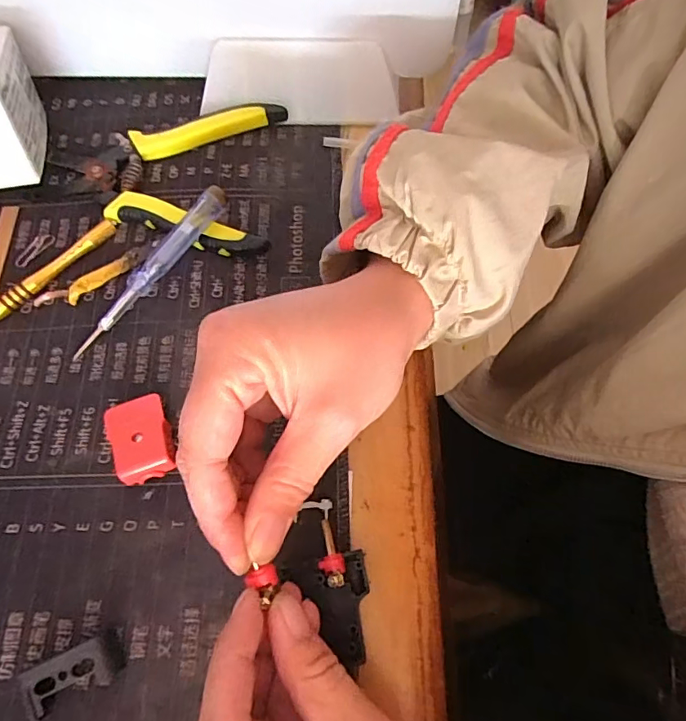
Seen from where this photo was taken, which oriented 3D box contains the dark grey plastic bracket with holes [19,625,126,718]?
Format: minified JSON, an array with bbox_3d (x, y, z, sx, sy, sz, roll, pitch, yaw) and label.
[{"bbox_3d":[-0.114,0.133,0.212,0.038,0.013,0.019,-26,68,-9],"label":"dark grey plastic bracket with holes"}]

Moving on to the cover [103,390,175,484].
[{"bbox_3d":[-0.101,0.040,0.251,0.029,0.011,0.043,-23,68,-7],"label":"cover"}]

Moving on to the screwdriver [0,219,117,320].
[{"bbox_3d":[-0.181,-0.045,0.289,0.114,0.010,0.010,-41,71,-14],"label":"screwdriver"}]

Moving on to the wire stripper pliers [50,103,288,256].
[{"bbox_3d":[-0.114,-0.118,0.316,0.142,0.014,0.113,3,67,4],"label":"wire stripper pliers"}]

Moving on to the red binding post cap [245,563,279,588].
[{"bbox_3d":[-0.030,0.081,0.185,0.012,0.004,0.008,-8,67,-1],"label":"red binding post cap"}]

